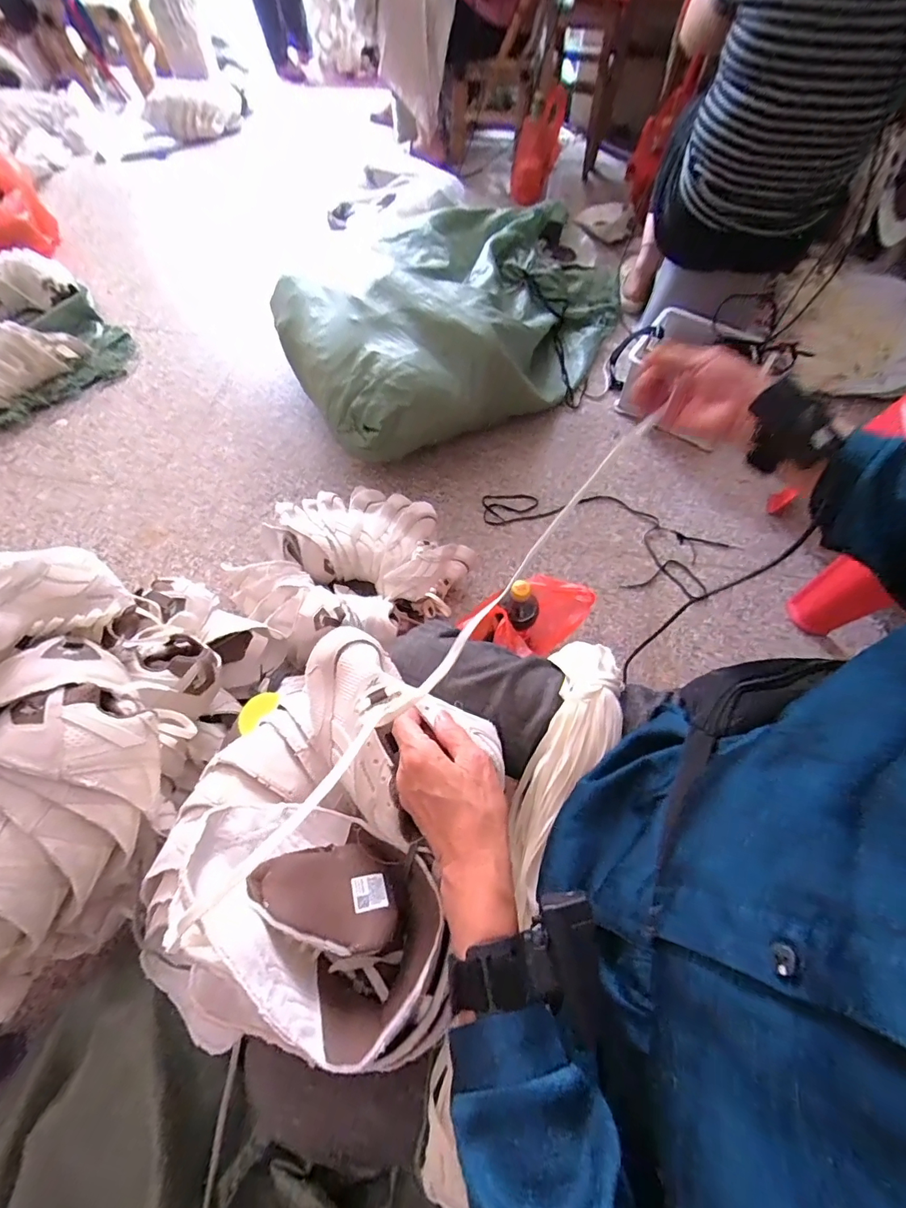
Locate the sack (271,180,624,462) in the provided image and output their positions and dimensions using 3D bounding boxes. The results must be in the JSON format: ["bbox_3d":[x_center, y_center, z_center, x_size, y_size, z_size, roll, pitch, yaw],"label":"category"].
[{"bbox_3d":[0.036,-0.796,1.215,0.622,0.290,1.065,36,70,17],"label":"sack"}]

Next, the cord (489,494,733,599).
[{"bbox_3d":[0.338,-0.177,1.066,0.534,0.012,0.213,26,68,13],"label":"cord"}]

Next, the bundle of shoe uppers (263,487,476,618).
[{"bbox_3d":[-0.202,-0.130,0.977,0.480,0.141,0.213,17,66,9],"label":"bundle of shoe uppers"}]

